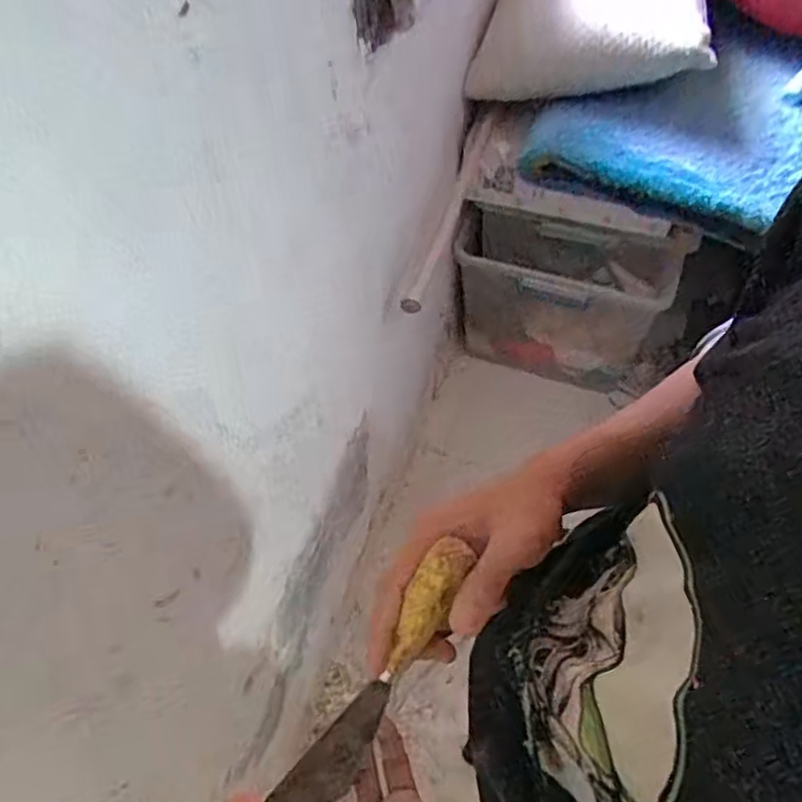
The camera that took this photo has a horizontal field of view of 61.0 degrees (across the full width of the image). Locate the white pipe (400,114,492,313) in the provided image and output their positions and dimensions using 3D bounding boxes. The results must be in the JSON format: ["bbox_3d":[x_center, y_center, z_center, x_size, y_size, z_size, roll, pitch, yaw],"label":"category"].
[{"bbox_3d":[0.082,-0.329,1.262,0.033,0.384,0.044,41,35,24],"label":"white pipe"}]

